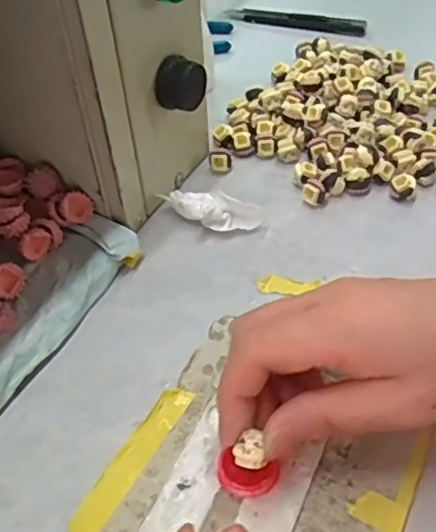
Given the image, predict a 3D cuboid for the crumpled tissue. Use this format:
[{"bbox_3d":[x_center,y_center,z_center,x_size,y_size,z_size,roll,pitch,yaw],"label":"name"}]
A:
[{"bbox_3d":[-0.004,-0.036,0.393,0.064,0.016,0.025,9,50,12],"label":"crumpled tissue"}]

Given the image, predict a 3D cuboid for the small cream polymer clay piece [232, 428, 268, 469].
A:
[{"bbox_3d":[0.013,0.078,0.255,0.012,0.009,0.014,-10,49,-11],"label":"small cream polymer clay piece"}]

